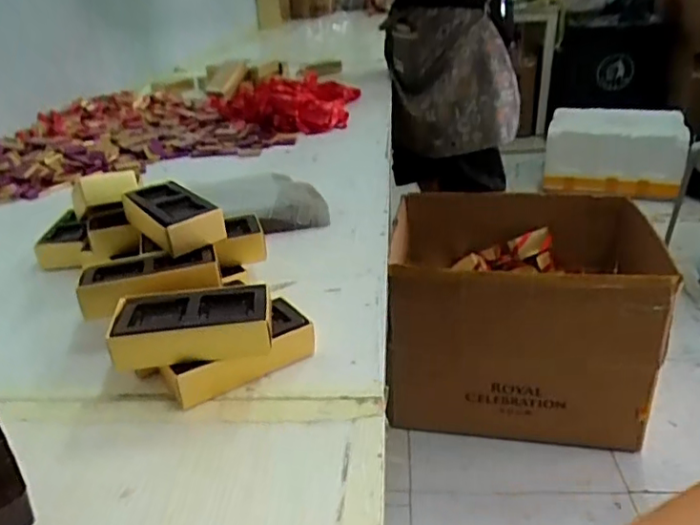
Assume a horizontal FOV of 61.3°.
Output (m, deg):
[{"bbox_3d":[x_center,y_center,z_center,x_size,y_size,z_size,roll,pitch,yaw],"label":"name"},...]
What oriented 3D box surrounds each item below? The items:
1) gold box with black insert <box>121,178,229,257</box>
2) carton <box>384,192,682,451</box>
[{"bbox_3d":[-0.169,-0.043,0.561,0.053,0.036,0.112,-25,34,-36],"label":"gold box with black insert"},{"bbox_3d":[0.413,0.125,1.432,0.572,0.450,0.436,0,28,8],"label":"carton"}]

